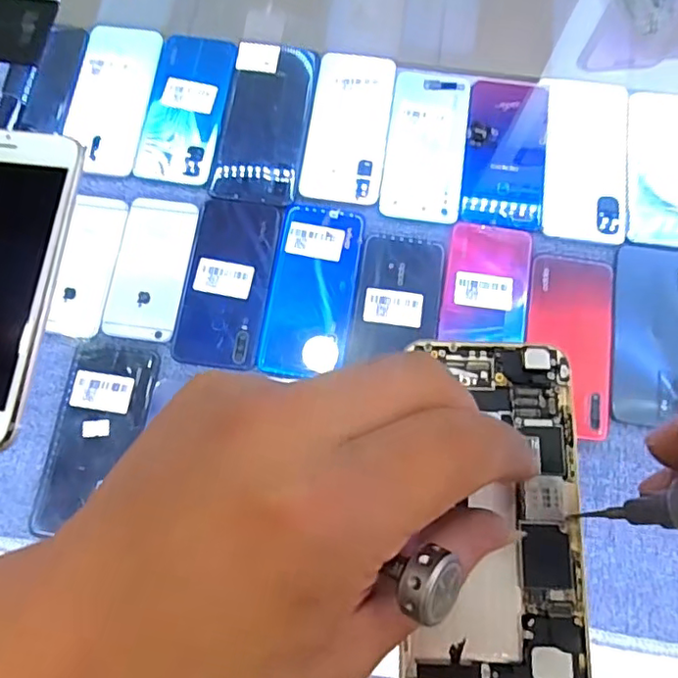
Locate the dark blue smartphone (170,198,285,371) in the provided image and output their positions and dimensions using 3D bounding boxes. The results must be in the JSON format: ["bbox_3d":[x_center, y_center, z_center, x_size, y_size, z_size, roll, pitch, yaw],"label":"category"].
[{"bbox_3d":[-0.100,-0.052,0.538,0.076,0.006,0.158,8,76,3],"label":"dark blue smartphone"}]

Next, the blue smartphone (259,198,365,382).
[{"bbox_3d":[-0.024,-0.045,0.532,0.074,0.004,0.161,9,76,3],"label":"blue smartphone"}]

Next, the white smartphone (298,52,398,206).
[{"bbox_3d":[0.010,-0.208,0.575,0.076,0.006,0.159,8,76,3],"label":"white smartphone"}]

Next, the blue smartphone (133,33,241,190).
[{"bbox_3d":[-0.150,-0.229,0.580,0.074,0.006,0.157,9,76,3],"label":"blue smartphone"}]

